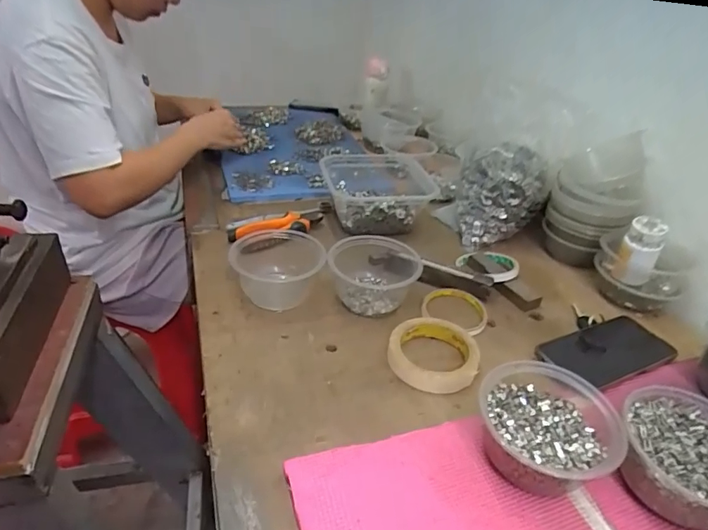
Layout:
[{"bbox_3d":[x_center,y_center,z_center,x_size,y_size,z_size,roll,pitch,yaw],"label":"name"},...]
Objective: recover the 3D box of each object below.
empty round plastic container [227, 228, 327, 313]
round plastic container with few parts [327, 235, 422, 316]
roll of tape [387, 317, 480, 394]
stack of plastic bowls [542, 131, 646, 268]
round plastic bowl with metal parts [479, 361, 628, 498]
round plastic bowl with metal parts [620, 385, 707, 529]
[{"bbox_3d":[-0.103,-0.004,0.610,0.111,0.055,0.116,4,34,-3],"label":"empty round plastic container"},{"bbox_3d":[0.028,0.007,0.614,0.112,0.061,0.115,4,34,-3],"label":"round plastic container with few parts"},{"bbox_3d":[0.087,0.097,0.525,0.096,0.021,0.093,4,34,-3],"label":"roll of tape"},{"bbox_3d":[0.350,-0.092,0.697,0.113,0.183,0.100,19,36,20],"label":"stack of plastic bowls"},{"bbox_3d":[0.170,0.142,0.416,0.110,0.054,0.120,4,34,-3],"label":"round plastic bowl with metal parts"},{"bbox_3d":[0.282,0.166,0.402,0.115,0.056,0.113,4,33,-2],"label":"round plastic bowl with metal parts"}]

